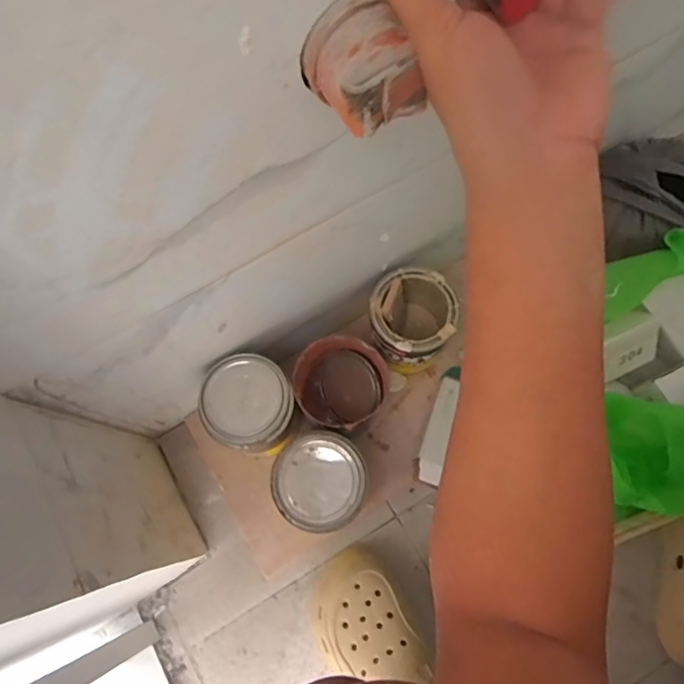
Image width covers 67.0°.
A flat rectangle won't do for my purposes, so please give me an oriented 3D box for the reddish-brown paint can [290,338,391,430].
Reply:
[{"bbox_3d":[-0.001,0.054,0.649,0.103,0.122,0.087,26,76,9],"label":"reddish-brown paint can"}]

